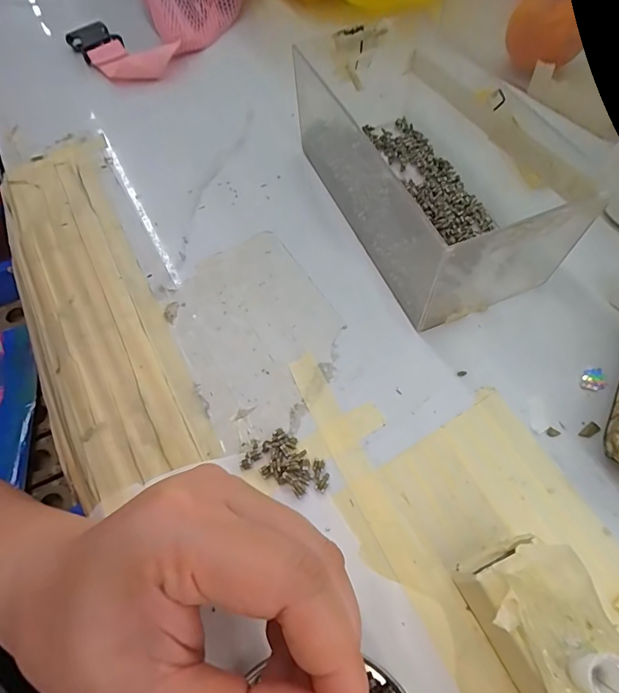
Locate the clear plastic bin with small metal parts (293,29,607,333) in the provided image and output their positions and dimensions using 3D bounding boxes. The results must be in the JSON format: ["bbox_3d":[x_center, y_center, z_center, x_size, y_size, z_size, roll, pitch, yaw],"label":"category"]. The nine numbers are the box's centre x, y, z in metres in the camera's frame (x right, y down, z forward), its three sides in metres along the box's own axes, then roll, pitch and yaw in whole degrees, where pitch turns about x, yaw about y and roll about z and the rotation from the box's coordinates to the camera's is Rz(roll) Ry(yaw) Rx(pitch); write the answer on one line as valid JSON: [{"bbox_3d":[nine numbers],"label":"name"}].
[{"bbox_3d":[0.068,-0.110,0.263,0.100,0.069,0.180,-19,61,-7],"label":"clear plastic bin with small metal parts"}]

